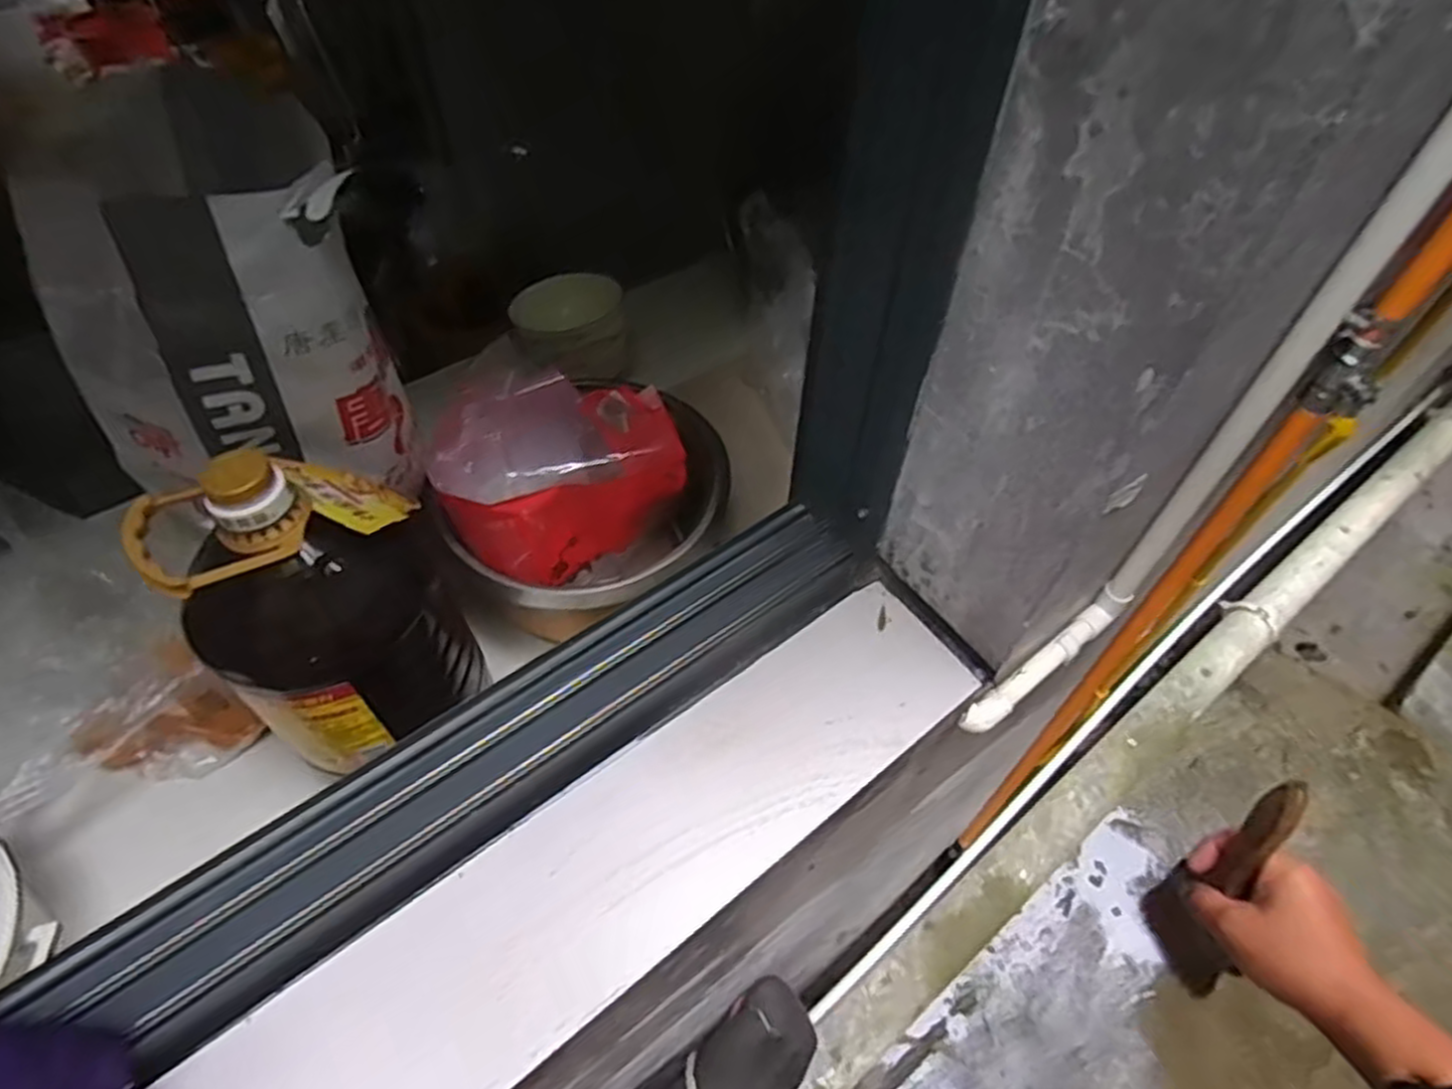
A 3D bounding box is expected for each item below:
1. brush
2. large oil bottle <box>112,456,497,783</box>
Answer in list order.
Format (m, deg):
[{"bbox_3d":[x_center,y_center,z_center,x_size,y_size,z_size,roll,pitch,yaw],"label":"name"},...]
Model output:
[{"bbox_3d":[0.335,0.225,0.502,0.015,0.181,0.064,-8,40,-28],"label":"brush"},{"bbox_3d":[-0.295,0.053,0.583,0.158,0.296,0.143,-27,58,-20],"label":"large oil bottle"}]

